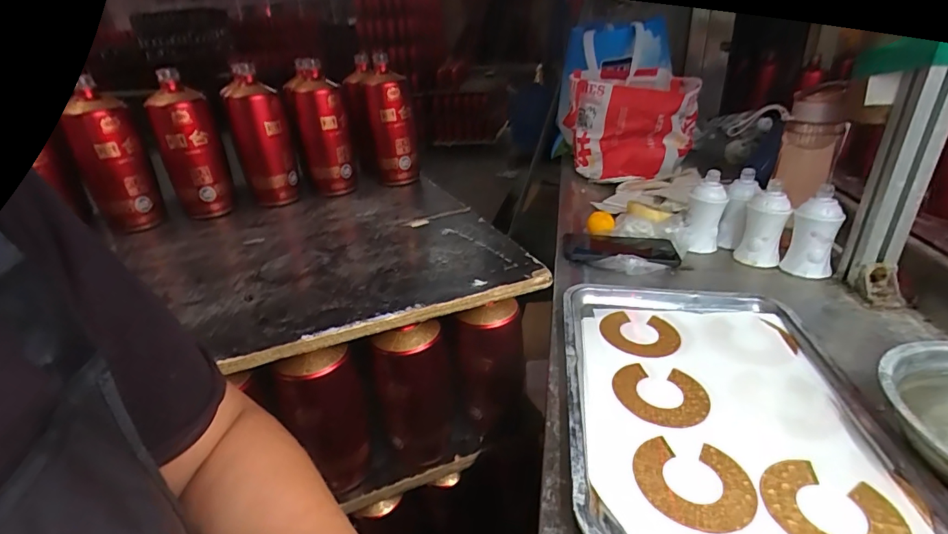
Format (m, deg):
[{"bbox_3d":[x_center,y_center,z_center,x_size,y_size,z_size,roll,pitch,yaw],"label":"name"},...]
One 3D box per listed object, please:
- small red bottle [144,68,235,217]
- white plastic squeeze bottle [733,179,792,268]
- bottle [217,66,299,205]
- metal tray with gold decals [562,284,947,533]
[{"bbox_3d":[-0.432,-0.183,0.708,0.079,0.205,0.087,-20,29,-27],"label":"small red bottle"},{"bbox_3d":[0.420,-0.061,0.669,0.056,0.109,0.060,15,33,32],"label":"white plastic squeeze bottle"},{"bbox_3d":[-0.345,-0.206,0.749,0.087,0.194,0.088,-13,27,-17],"label":"bottle"},{"bbox_3d":[0.216,0.112,0.415,0.256,0.022,0.337,1,28,9],"label":"metal tray with gold decals"}]

